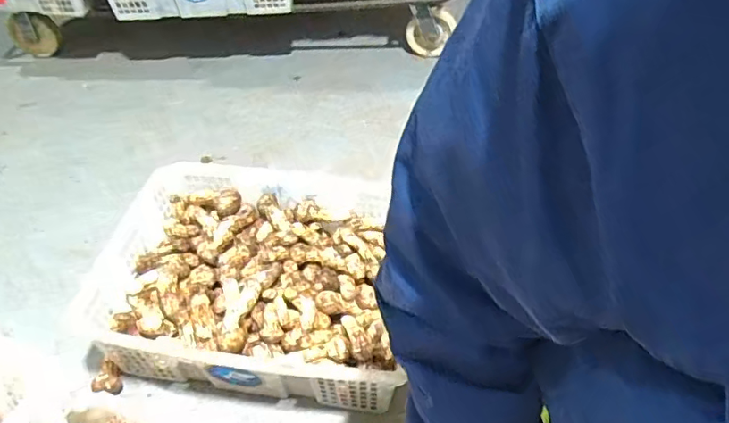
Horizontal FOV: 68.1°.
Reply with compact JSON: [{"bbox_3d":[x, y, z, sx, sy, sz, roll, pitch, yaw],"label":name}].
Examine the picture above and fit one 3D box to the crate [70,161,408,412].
[{"bbox_3d":[-0.172,0.108,0.873,0.480,0.166,0.364,6,47,7],"label":"crate"}]

